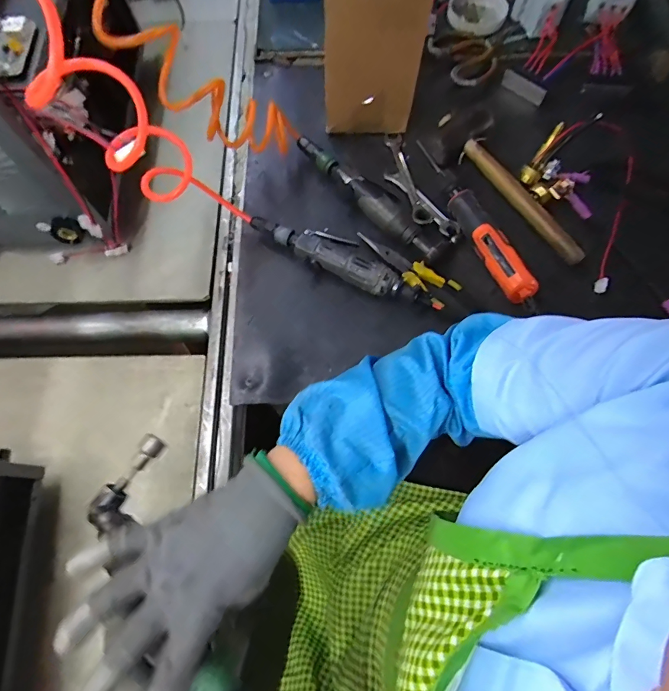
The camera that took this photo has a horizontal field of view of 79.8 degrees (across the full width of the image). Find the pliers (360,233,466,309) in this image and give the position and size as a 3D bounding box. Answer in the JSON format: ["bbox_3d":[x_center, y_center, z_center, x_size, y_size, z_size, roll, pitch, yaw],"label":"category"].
[{"bbox_3d":[0.096,-0.109,0.559,0.158,0.015,0.045,37,74,13],"label":"pliers"}]

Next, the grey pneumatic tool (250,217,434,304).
[{"bbox_3d":[0.007,-0.122,0.555,0.262,0.036,0.051,26,72,9],"label":"grey pneumatic tool"}]

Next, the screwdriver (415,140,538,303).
[{"bbox_3d":[0.186,-0.189,0.573,0.035,0.042,0.305,-23,71,-8],"label":"screwdriver"}]

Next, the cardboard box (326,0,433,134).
[{"bbox_3d":[0.063,-0.449,0.574,0.142,0.212,0.151,3,70,1],"label":"cardboard box"}]

